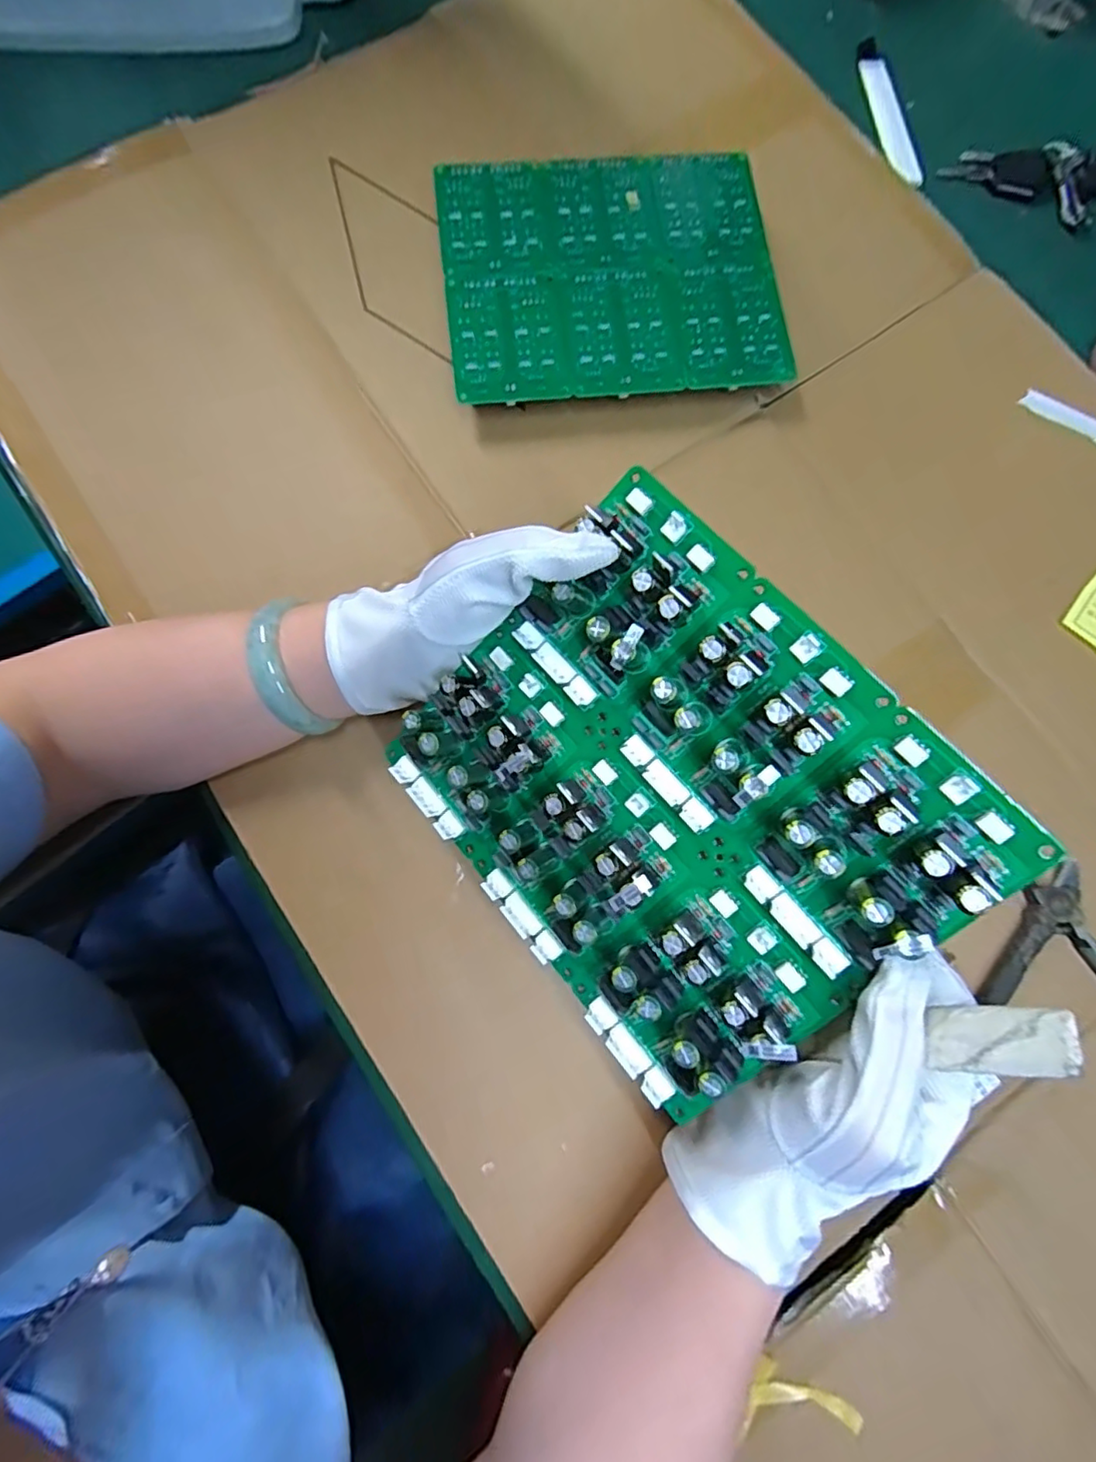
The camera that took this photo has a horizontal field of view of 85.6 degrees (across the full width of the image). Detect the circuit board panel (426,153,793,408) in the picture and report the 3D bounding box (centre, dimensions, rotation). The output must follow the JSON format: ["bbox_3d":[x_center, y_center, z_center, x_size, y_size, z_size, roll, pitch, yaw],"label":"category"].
[{"bbox_3d":[0.040,-0.292,0.389,0.207,0.036,0.174,-8,79,-1],"label":"circuit board panel"}]

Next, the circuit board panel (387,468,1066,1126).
[{"bbox_3d":[0.044,0.027,0.238,0.173,0.022,0.200,-45,76,15],"label":"circuit board panel"}]

